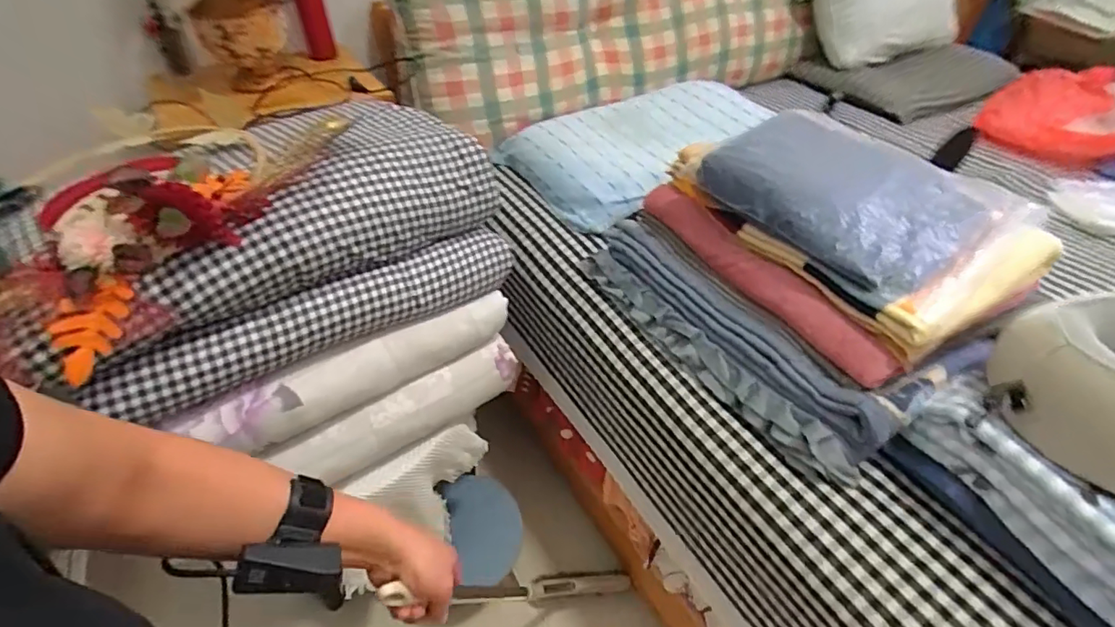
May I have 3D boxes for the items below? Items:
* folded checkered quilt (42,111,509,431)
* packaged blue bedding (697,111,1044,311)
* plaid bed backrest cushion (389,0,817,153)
[{"bbox_3d":[-0.383,-0.118,0.814,0.590,0.250,0.334,-32,52,-29],"label":"folded checkered quilt"},{"bbox_3d":[0.478,-0.199,0.827,0.356,0.090,0.384,-23,48,-23],"label":"packaged blue bedding"},{"bbox_3d":[0.235,-0.801,1.456,1.404,0.397,0.255,-27,50,-26],"label":"plaid bed backrest cushion"}]

